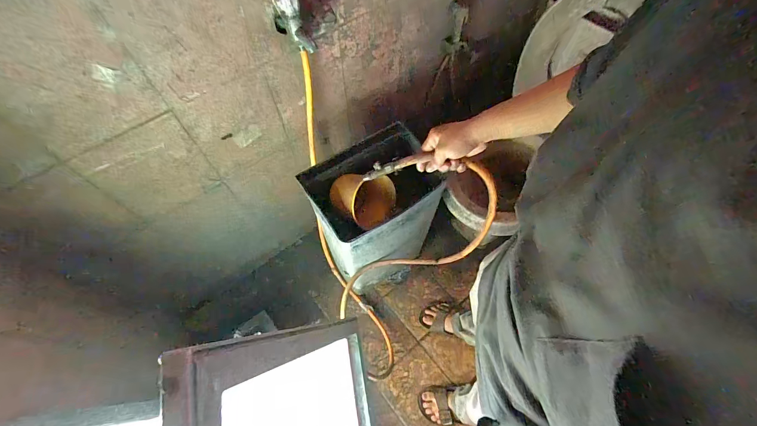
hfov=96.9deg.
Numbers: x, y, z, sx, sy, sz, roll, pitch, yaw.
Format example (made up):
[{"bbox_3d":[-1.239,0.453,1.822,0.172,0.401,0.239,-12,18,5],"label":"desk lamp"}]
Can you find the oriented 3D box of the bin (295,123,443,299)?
[{"bbox_3d":[-0.022,0.052,1.054,0.283,0.527,0.238,-28,65,-13],"label":"bin"}]

